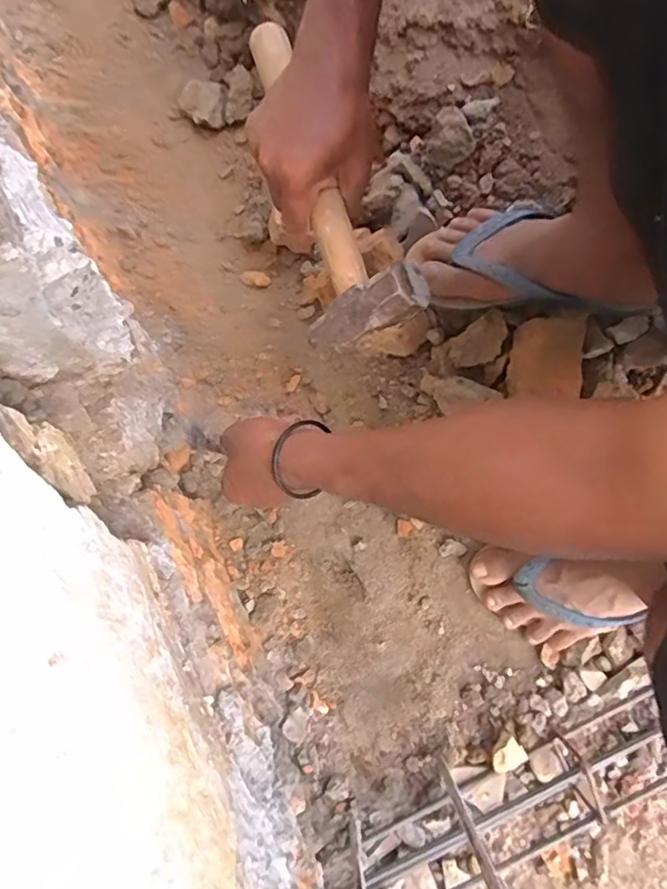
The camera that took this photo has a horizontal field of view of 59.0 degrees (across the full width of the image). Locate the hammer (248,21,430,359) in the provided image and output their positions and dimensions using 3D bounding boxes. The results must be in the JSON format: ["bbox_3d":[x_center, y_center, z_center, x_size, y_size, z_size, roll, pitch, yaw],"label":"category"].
[{"bbox_3d":[-0.019,-0.206,0.460,0.083,0.063,0.276,-21,77,-3],"label":"hammer"}]

